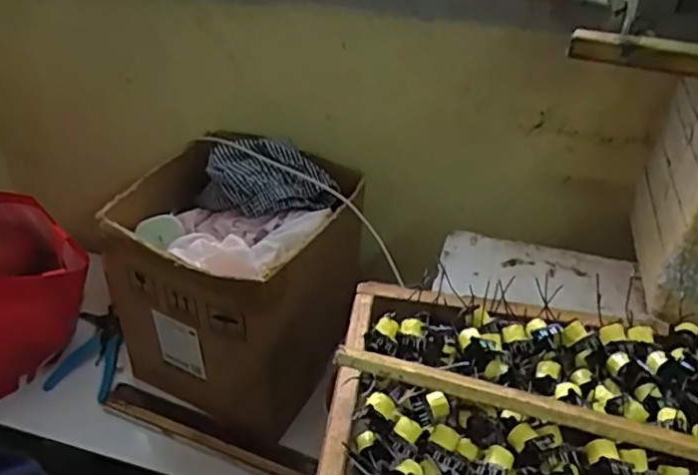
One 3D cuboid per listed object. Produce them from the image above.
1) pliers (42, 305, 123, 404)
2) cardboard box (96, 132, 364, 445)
[{"bbox_3d":[-0.339,0.151,0.831,0.082,0.022,0.157,-2,36,1],"label":"pliers"},{"bbox_3d":[-0.127,0.045,0.741,0.268,0.239,0.223,15,40,22],"label":"cardboard box"}]

